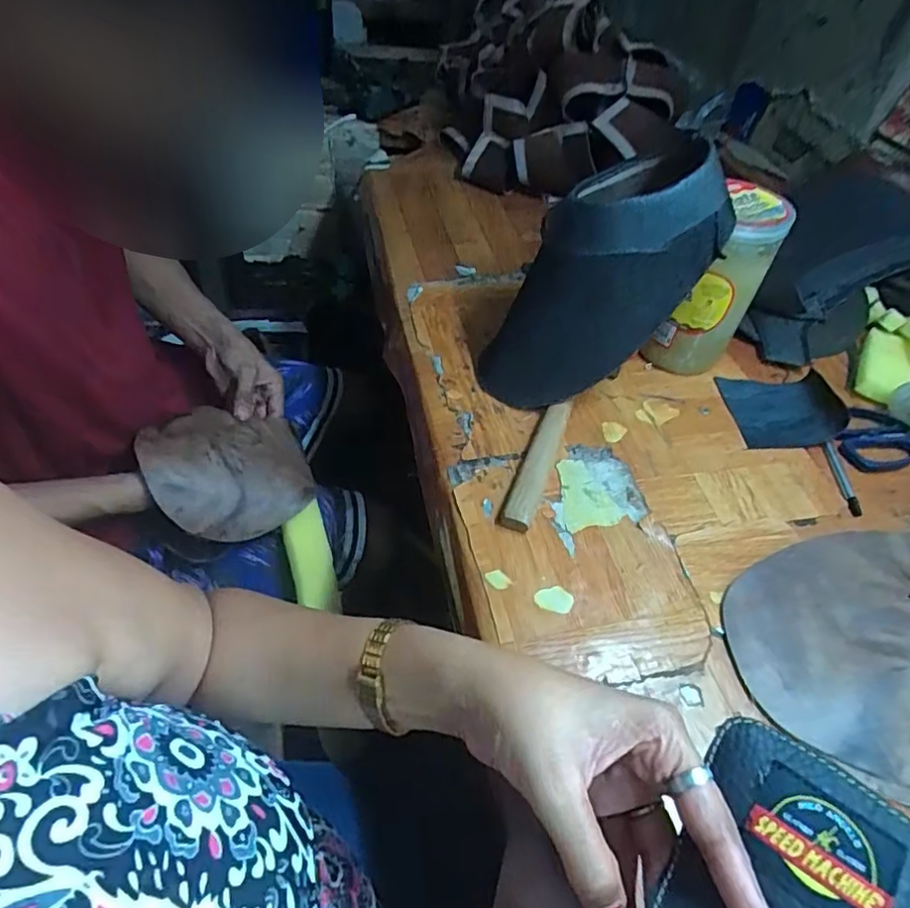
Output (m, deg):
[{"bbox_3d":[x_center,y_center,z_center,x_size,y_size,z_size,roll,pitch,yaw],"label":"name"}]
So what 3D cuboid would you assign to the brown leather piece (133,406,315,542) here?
[{"bbox_3d":[-0.251,0.007,0.651,0.162,0.066,0.168,-14,51,-18],"label":"brown leather piece"}]

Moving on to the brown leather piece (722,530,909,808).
[{"bbox_3d":[0.297,0.143,0.408,0.200,0.022,0.194,-3,49,-10],"label":"brown leather piece"}]

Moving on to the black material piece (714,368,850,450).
[{"bbox_3d":[0.332,-0.046,0.585,0.111,0.014,0.094,1,48,-6],"label":"black material piece"}]

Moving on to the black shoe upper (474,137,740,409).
[{"bbox_3d":[0.129,-0.160,0.544,0.131,0.271,0.119,29,20,-11],"label":"black shoe upper"}]

